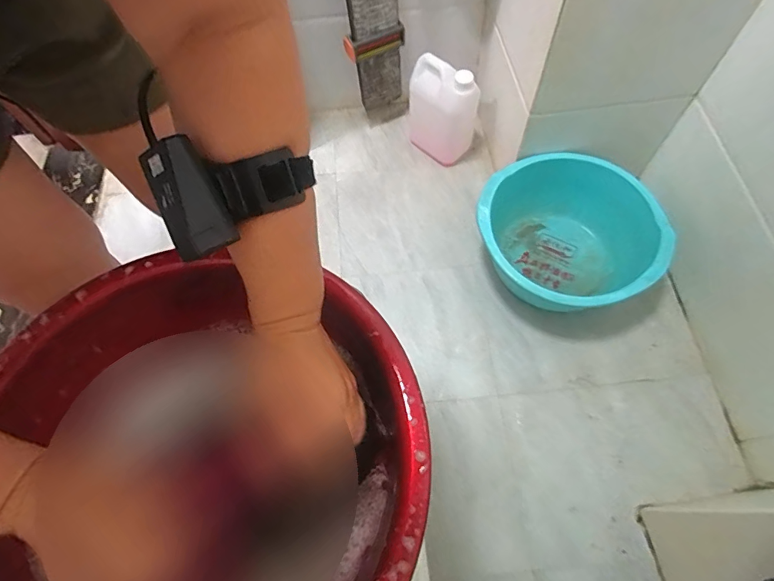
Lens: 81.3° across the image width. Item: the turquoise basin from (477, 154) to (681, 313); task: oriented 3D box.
[{"bbox_3d":[0.365,-0.108,0.966,0.333,0.172,0.370,-31,66,-11],"label":"turquoise basin"}]

